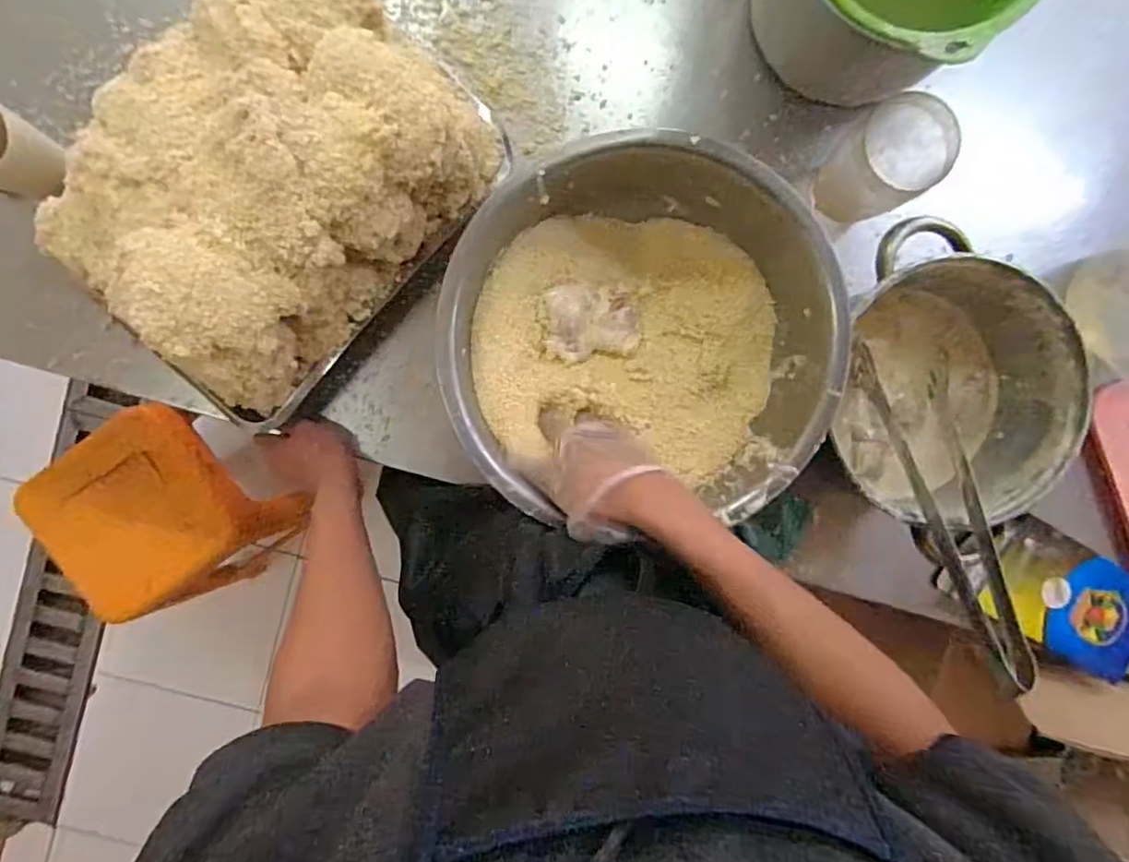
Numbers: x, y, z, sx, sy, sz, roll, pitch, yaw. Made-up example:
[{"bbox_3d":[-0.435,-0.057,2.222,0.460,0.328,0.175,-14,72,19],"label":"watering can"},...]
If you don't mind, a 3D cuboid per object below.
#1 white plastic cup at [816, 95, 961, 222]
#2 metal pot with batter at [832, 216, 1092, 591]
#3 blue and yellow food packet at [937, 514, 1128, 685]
[{"bbox_3d":[0.295,-0.249,0.561,0.106,0.091,0.085,-40,92,2],"label":"white plastic cup"},{"bbox_3d":[0.338,-0.032,0.561,0.223,0.118,0.228,0,93,0],"label":"metal pot with batter"},{"bbox_3d":[0.527,0.174,0.630,0.219,0.031,0.114,30,93,-1],"label":"blue and yellow food packet"}]

